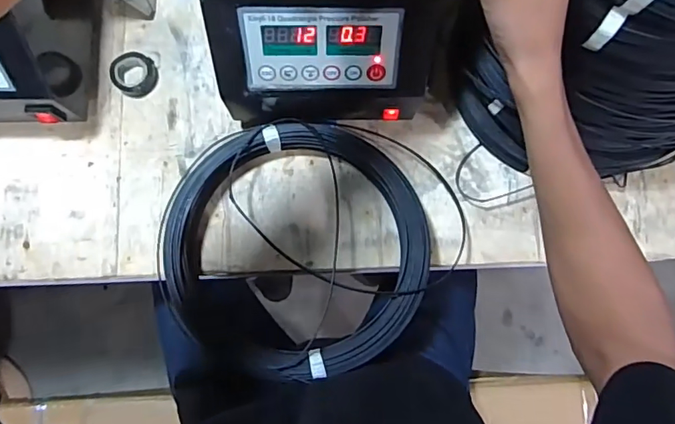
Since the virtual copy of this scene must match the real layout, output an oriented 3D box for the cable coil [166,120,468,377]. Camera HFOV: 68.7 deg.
[{"bbox_3d":[-0.025,0.034,0.577,0.342,0.067,0.283,-15,84,-3],"label":"cable coil"}]

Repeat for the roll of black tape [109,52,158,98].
[{"bbox_3d":[-0.254,-0.172,0.618,0.055,0.017,0.053,0,83,-1],"label":"roll of black tape"}]

